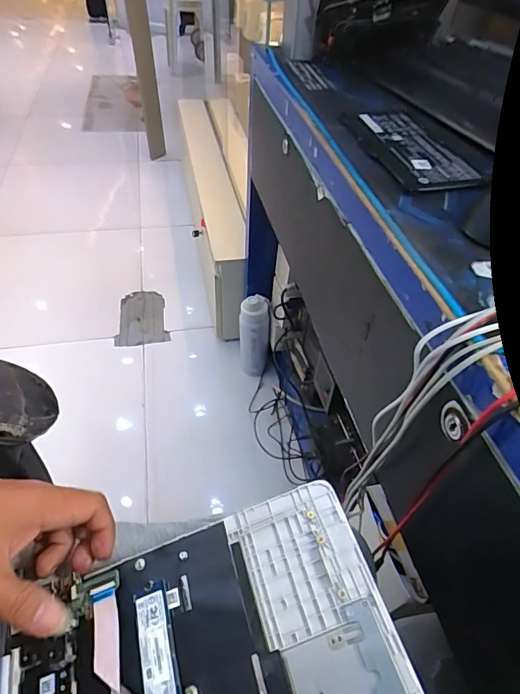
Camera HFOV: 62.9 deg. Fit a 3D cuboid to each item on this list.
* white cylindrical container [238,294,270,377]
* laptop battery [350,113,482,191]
[{"bbox_3d":[-0.018,-0.011,1.171,0.073,0.274,0.084,-7,48,-11],"label":"white cylindrical container"},{"bbox_3d":[0.157,-0.217,0.459,0.080,0.009,0.182,-8,48,-12],"label":"laptop battery"}]

